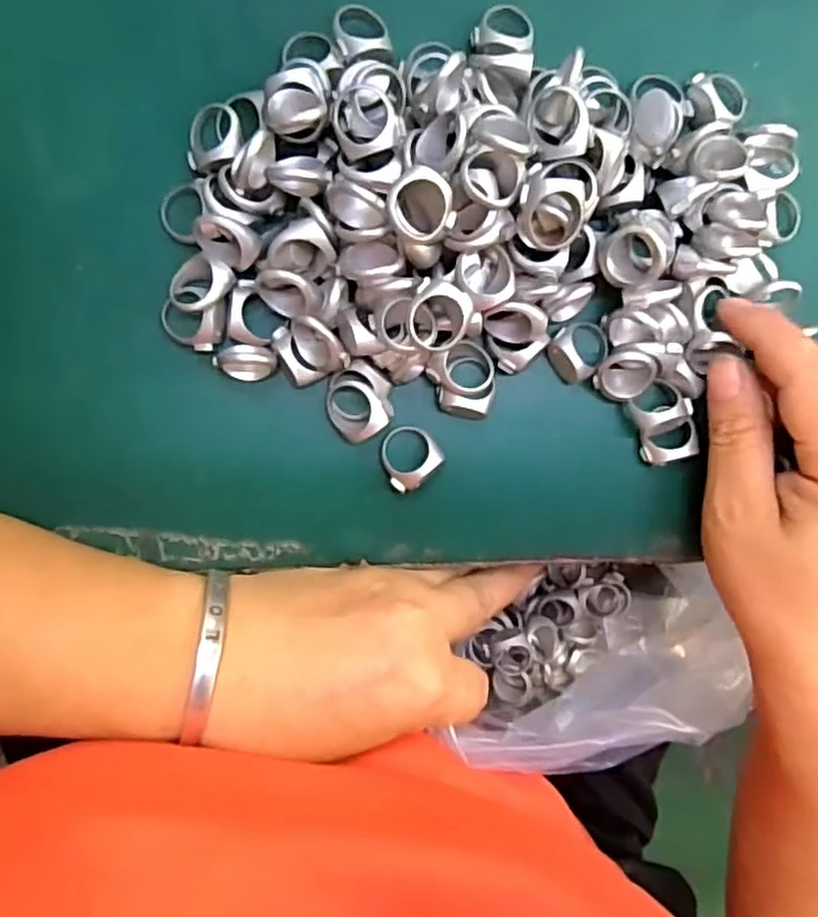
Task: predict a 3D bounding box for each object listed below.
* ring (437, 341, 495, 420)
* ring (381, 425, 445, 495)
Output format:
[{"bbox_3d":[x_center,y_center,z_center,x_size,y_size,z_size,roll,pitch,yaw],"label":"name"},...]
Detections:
[{"bbox_3d":[0.022,-0.028,0.257,0.021,0.013,0.027,5,93,-5],"label":"ring"},{"bbox_3d":[-0.001,0.000,0.257,0.021,0.009,0.023,0,94,-5],"label":"ring"}]

